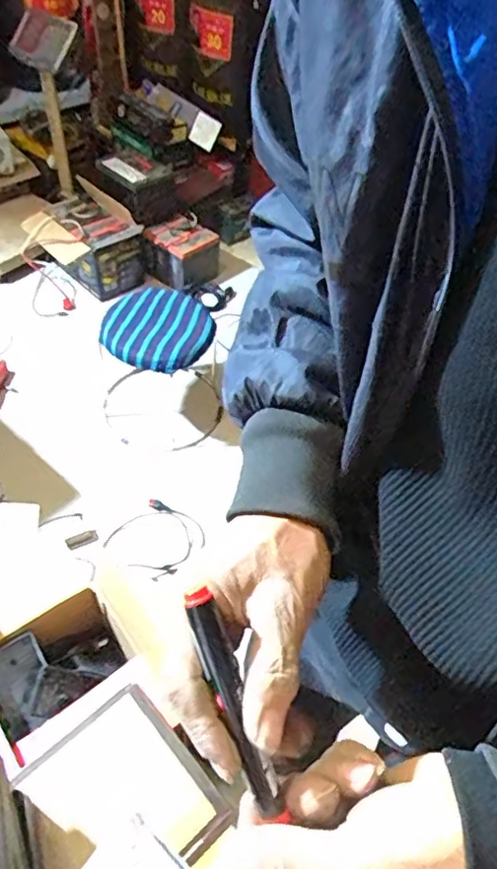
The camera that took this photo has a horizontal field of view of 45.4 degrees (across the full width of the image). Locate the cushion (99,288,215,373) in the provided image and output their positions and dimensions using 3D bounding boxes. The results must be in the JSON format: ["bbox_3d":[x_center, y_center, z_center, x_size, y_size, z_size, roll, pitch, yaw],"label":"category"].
[{"bbox_3d":[-0.232,-0.285,1.572,0.259,0.068,0.279,3,49,-3],"label":"cushion"}]

